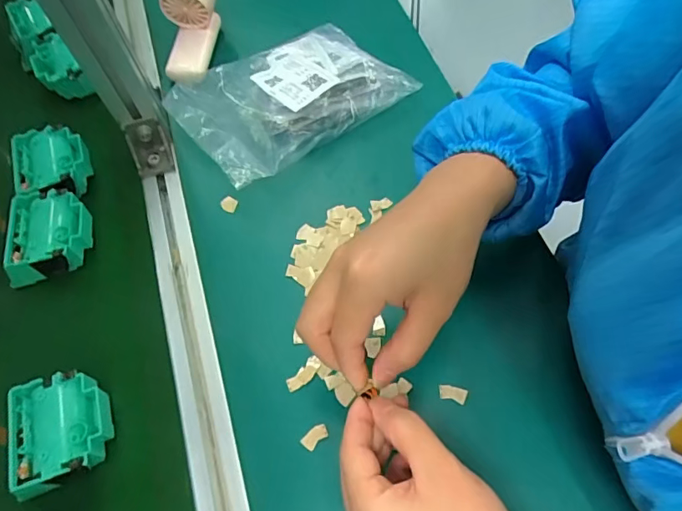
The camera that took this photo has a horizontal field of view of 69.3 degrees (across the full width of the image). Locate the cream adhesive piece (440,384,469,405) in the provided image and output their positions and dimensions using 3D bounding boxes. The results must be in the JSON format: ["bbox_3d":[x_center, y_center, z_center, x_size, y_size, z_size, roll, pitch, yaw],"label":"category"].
[{"bbox_3d":[0.086,0.107,0.380,0.021,0.005,0.011,15,66,5],"label":"cream adhesive piece"}]

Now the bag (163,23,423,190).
[{"bbox_3d":[-0.050,-0.160,0.496,0.203,0.042,0.133,-36,71,-16],"label":"bag"}]

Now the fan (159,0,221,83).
[{"bbox_3d":[-0.158,-0.247,0.511,0.053,0.063,0.124,9,109,3],"label":"fan"}]

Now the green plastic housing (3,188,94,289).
[{"bbox_3d":[-0.261,-0.017,0.449,0.067,0.043,0.076,-5,66,-3],"label":"green plastic housing"}]

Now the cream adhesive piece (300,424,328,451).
[{"bbox_3d":[-0.020,0.136,0.370,0.021,0.004,0.012,-38,72,-16],"label":"cream adhesive piece"}]

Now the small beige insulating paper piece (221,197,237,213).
[{"bbox_3d":[-0.107,-0.049,0.469,0.015,0.004,0.013,15,66,6],"label":"small beige insulating paper piece"}]

